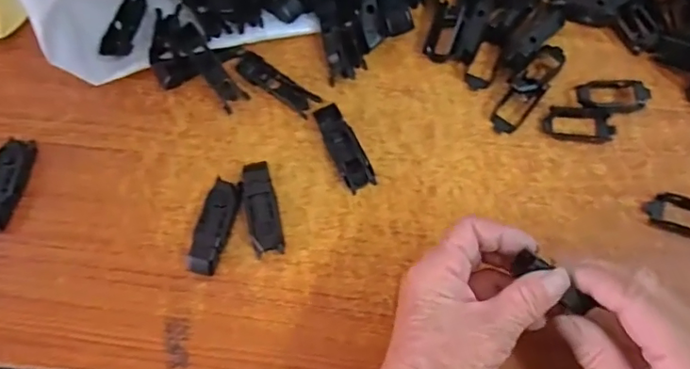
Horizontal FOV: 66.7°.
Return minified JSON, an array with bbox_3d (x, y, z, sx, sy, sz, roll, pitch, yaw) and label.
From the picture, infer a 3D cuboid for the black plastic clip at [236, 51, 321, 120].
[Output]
[{"bbox_3d":[-0.053,-0.077,0.396,0.071,0.010,0.018,35,78,10],"label":"black plastic clip"}]

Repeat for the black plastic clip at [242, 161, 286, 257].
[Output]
[{"bbox_3d":[-0.058,0.016,0.368,0.021,0.014,0.065,-12,75,-2],"label":"black plastic clip"}]

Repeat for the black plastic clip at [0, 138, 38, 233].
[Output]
[{"bbox_3d":[-0.243,0.000,0.375,0.024,0.013,0.067,9,75,4],"label":"black plastic clip"}]

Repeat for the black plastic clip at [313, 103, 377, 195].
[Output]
[{"bbox_3d":[-0.001,-0.026,0.379,0.022,0.014,0.066,-25,76,-5],"label":"black plastic clip"}]

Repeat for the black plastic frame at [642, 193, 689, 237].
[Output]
[{"bbox_3d":[0.237,0.023,0.364,0.052,0.013,0.024,20,76,7],"label":"black plastic frame"}]

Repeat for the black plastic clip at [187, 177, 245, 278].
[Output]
[{"bbox_3d":[-0.091,0.029,0.364,0.021,0.016,0.066,15,76,5],"label":"black plastic clip"}]

